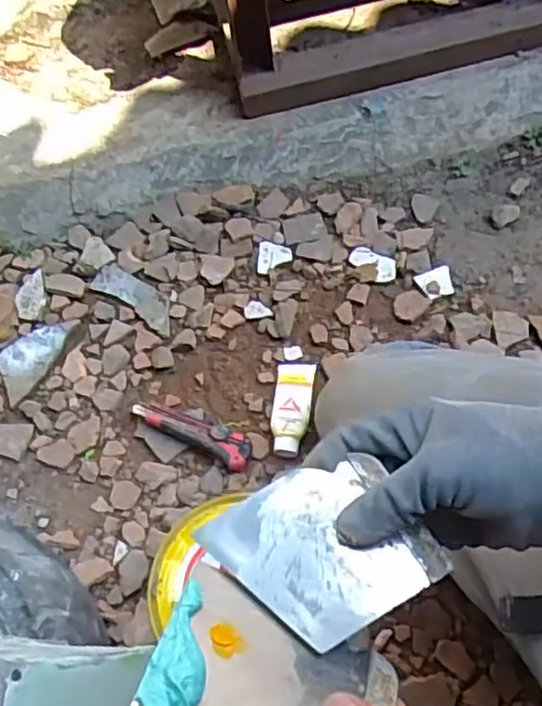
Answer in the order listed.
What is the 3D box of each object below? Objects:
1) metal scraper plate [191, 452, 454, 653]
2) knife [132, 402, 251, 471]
[{"bbox_3d":[0.028,0.107,0.363,0.103,0.005,0.090,-30,64,-9],"label":"metal scraper plate"},{"bbox_3d":[-0.088,0.089,0.760,0.146,0.031,0.037,24,67,18],"label":"knife"}]

